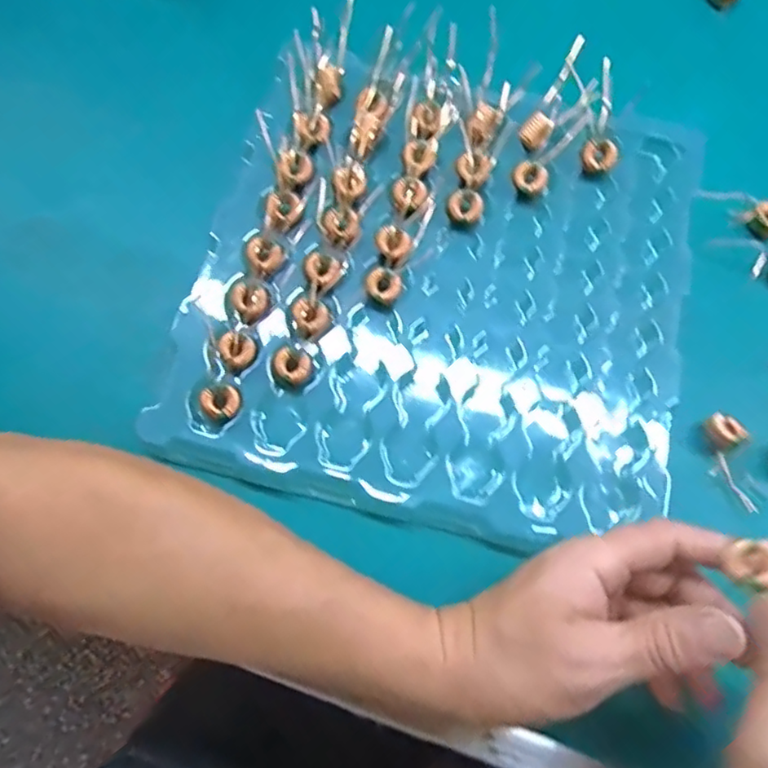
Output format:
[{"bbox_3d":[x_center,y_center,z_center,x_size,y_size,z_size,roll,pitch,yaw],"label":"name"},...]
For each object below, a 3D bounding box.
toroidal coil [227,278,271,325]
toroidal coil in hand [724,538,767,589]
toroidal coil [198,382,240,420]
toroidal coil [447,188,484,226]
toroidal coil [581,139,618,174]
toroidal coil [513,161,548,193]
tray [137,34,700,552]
[{"bbox_3d":[-0.080,-0.051,0.355,0.025,0.009,0.025,0,73,-1],"label":"toroidal coil"},{"bbox_3d":[0.150,0.071,0.240,0.009,0.017,0.019,26,81,-37],"label":"toroidal coil in hand"},{"bbox_3d":[-0.092,0.010,0.338,0.021,0.005,0.018,-24,75,-8],"label":"toroidal coil"},{"bbox_3d":[0.052,-0.112,0.384,0.022,0.008,0.022,0,73,-1],"label":"toroidal coil"},{"bbox_3d":[0.140,-0.149,0.396,0.022,0.011,0.018,26,74,6],"label":"toroidal coil"},{"bbox_3d":[0.094,-0.133,0.391,0.021,0.009,0.017,21,74,5],"label":"toroidal coil"},{"bbox_3d":[0.038,-0.060,0.364,0.283,0.026,0.272,14,73,3],"label":"tray"}]

